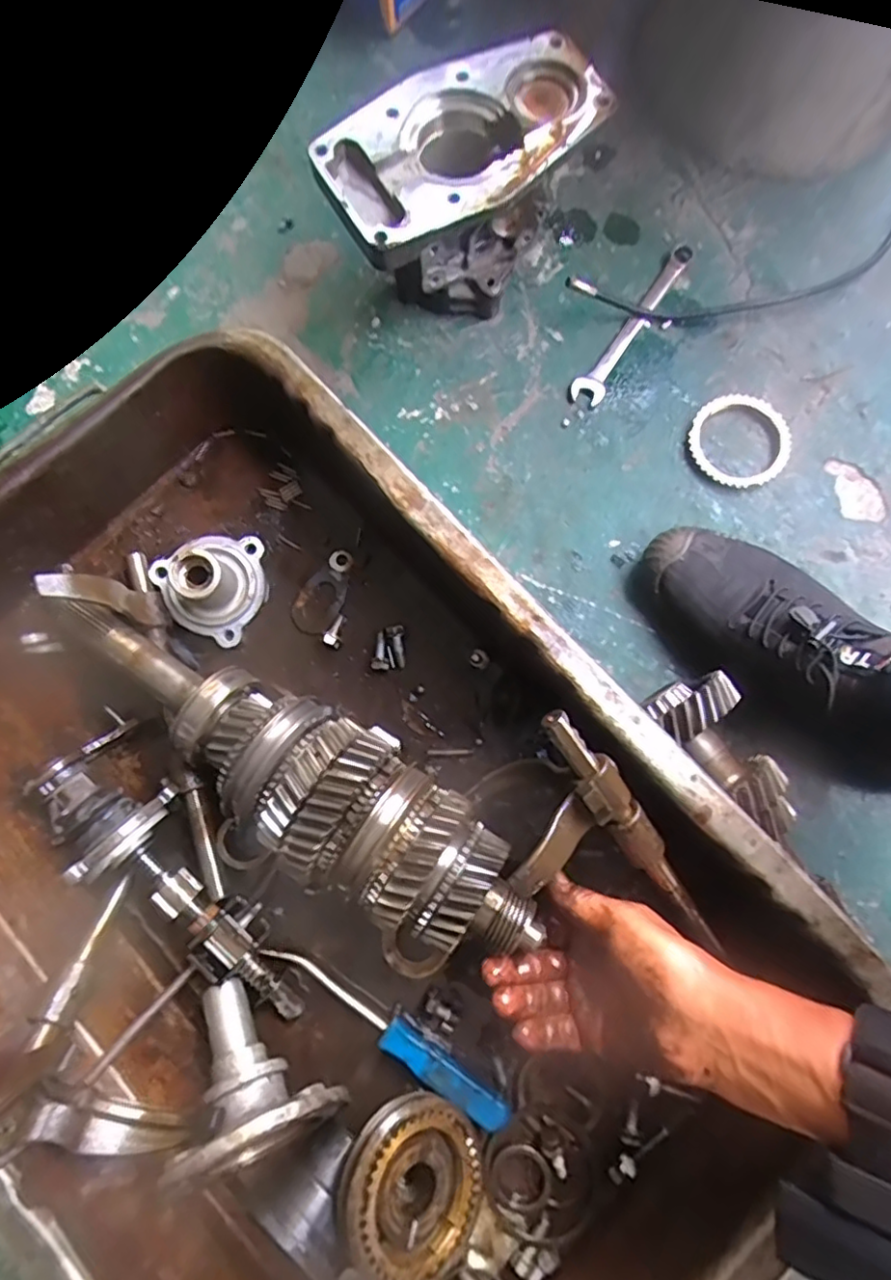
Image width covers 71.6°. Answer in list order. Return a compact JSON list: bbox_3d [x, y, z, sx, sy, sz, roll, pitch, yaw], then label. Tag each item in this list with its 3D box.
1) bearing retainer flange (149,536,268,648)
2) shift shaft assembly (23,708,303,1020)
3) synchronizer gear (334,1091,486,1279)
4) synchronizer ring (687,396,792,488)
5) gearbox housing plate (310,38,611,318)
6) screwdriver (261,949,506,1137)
[{"bbox_3d":[-0.177,-0.051,0.453,0.079,0.060,0.081,0,79,0],"label":"bearing retainer flange"},{"bbox_3d":[-0.184,0.169,0.423,0.081,0.086,0.234,-41,96,-7],"label":"shift shaft assembly"},{"bbox_3d":[-0.019,0.336,0.381,0.087,0.027,0.093,-41,97,-38],"label":"synchronizer gear"},{"bbox_3d":[0.242,-0.163,0.500,0.081,0.013,0.075,0,79,0],"label":"synchronizer ring"},{"bbox_3d":[0.013,-0.331,0.475,0.194,0.130,0.105,-33,81,-6],"label":"gearbox housing plate"},{"bbox_3d":[-0.040,0.261,0.416,0.188,0.016,0.020,35,81,6],"label":"screwdriver"}]

